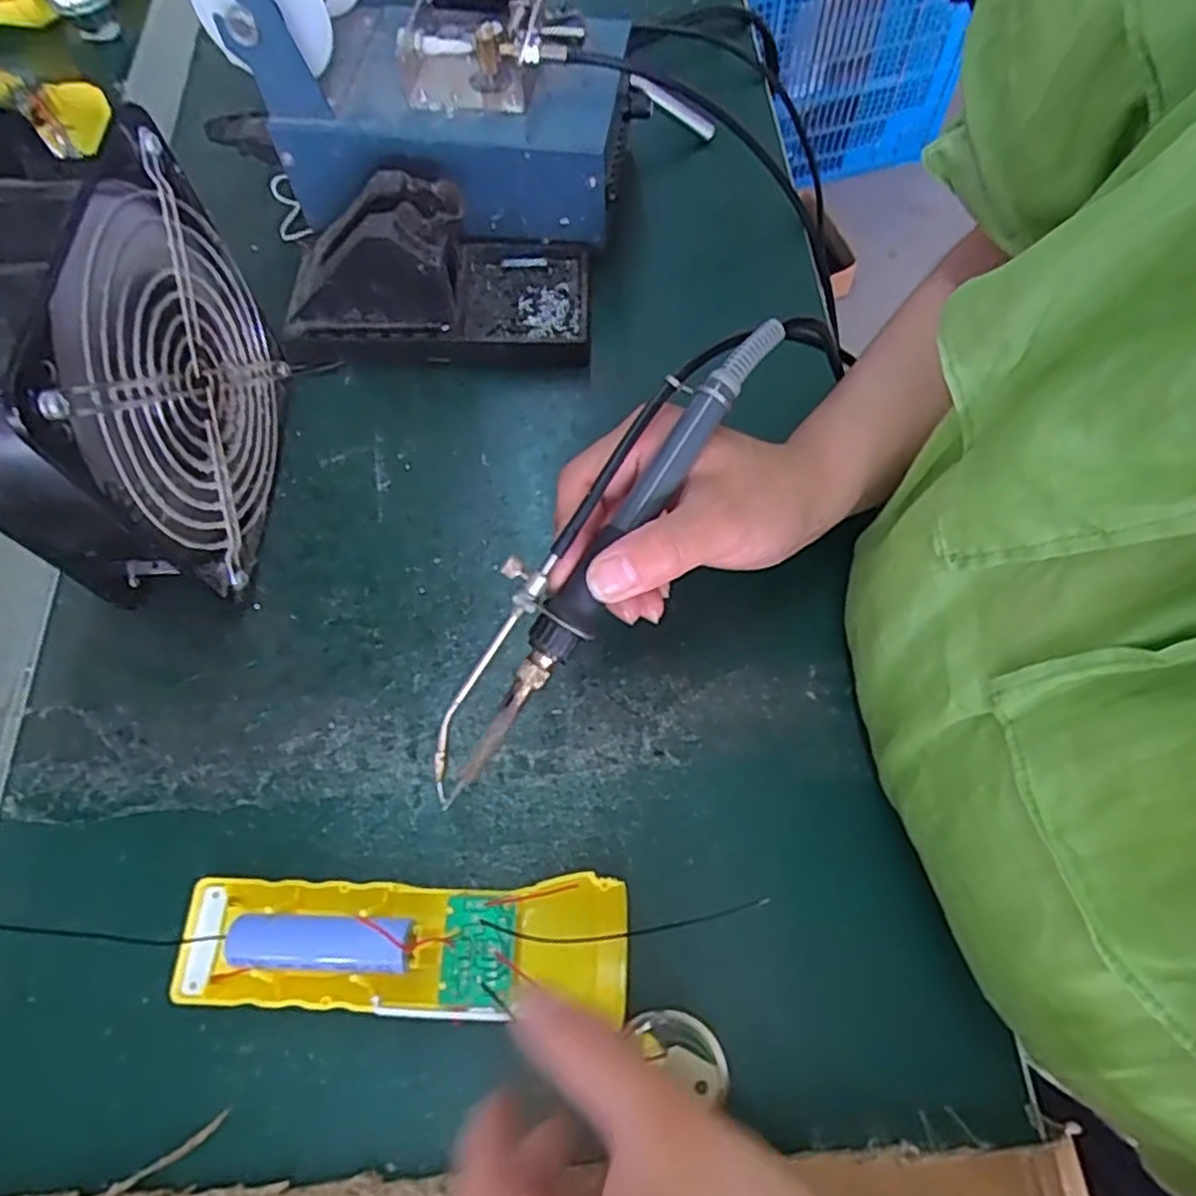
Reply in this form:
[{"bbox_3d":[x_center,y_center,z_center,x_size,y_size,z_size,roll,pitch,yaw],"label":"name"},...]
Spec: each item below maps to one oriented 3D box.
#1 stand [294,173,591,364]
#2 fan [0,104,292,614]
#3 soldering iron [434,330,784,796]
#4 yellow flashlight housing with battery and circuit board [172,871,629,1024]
[{"bbox_3d":[-0.084,-0.176,0.391,0.154,0.074,0.079,1,64,3],"label":"stand"},{"bbox_3d":[-0.196,-0.083,0.313,0.063,0.152,0.157,-1,64,2],"label":"fan"},{"bbox_3d":[-0.002,-0.019,0.276,0.031,0.026,0.210,35,89,18],"label":"soldering iron"},{"bbox_3d":[-0.073,0.129,0.277,0.166,0.029,0.044,0,64,3],"label":"yellow flashlight housing with battery and circuit board"}]

